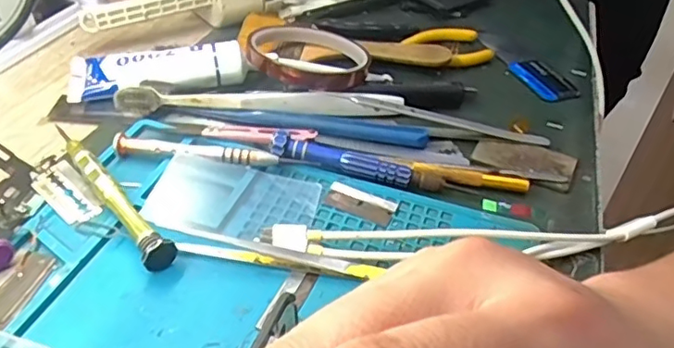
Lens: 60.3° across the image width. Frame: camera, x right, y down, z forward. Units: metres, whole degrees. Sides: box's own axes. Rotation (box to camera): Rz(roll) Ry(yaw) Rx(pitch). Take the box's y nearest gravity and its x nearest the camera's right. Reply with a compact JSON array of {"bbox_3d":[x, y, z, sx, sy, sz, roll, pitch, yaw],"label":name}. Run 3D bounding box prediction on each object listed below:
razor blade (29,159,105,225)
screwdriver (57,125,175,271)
[{"bbox_3d":[-0.142,0.009,0.303,0.046,0.006,0.021,34,47,29],"label":"razor blade"},{"bbox_3d":[-0.117,0.009,0.300,0.015,0.016,0.114,-24,49,-32],"label":"screwdriver"}]

